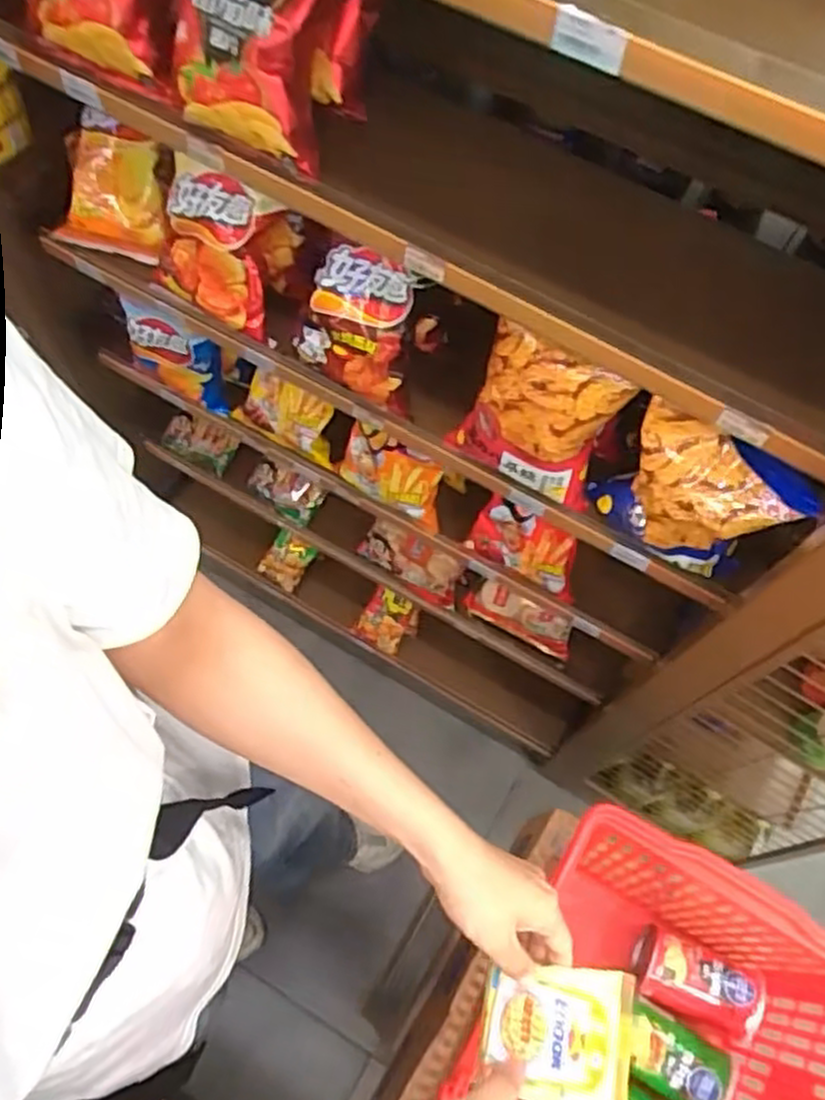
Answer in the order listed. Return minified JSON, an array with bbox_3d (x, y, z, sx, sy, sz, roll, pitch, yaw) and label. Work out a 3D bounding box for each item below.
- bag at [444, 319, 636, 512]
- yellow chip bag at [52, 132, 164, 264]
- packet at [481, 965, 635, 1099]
[{"bbox_3d":[0.124,-0.127,0.776,0.153,0.169,0.066,29,69,10],"label":"bag"},{"bbox_3d":[-0.339,-0.414,0.918,0.139,0.128,0.045,23,30,11],"label":"yellow chip bag"},{"bbox_3d":[0.102,0.339,0.548,0.099,0.018,0.089,13,68,3],"label":"packet"}]

